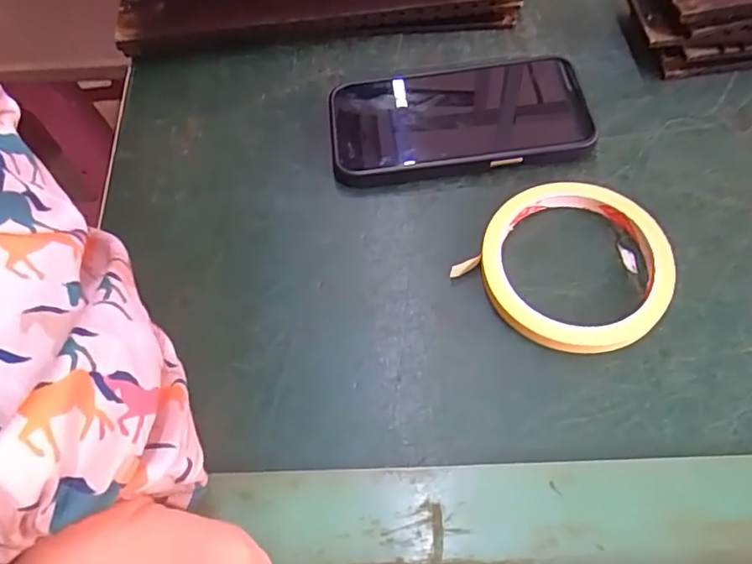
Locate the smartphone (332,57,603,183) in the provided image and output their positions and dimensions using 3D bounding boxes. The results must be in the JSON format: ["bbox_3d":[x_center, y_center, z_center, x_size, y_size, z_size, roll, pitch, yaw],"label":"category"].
[{"bbox_3d":[0.047,-0.101,0.360,0.147,0.013,0.085,-7,60,0],"label":"smartphone"}]

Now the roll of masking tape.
[{"bbox_3d":[0.101,-0.010,0.306,0.094,0.014,0.095,-2,60,3],"label":"roll of masking tape"}]

